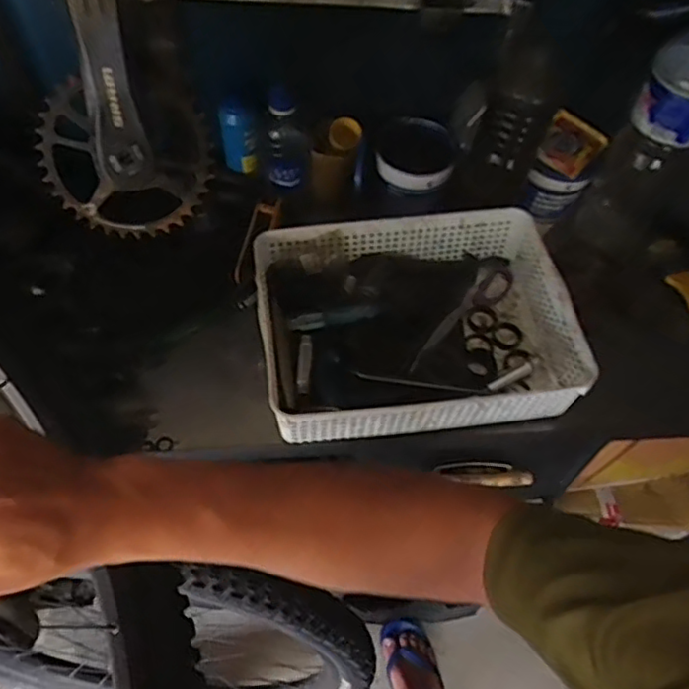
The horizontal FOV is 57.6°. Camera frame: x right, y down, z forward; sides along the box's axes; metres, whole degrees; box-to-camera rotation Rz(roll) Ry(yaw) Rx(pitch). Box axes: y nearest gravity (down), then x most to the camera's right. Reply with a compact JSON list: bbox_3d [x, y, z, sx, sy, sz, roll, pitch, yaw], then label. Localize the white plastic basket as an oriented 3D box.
[{"bbox_3d":[0.073,-0.022,0.703,0.327,0.084,0.249,-5,58,-6],"label":"white plastic basket"}]

